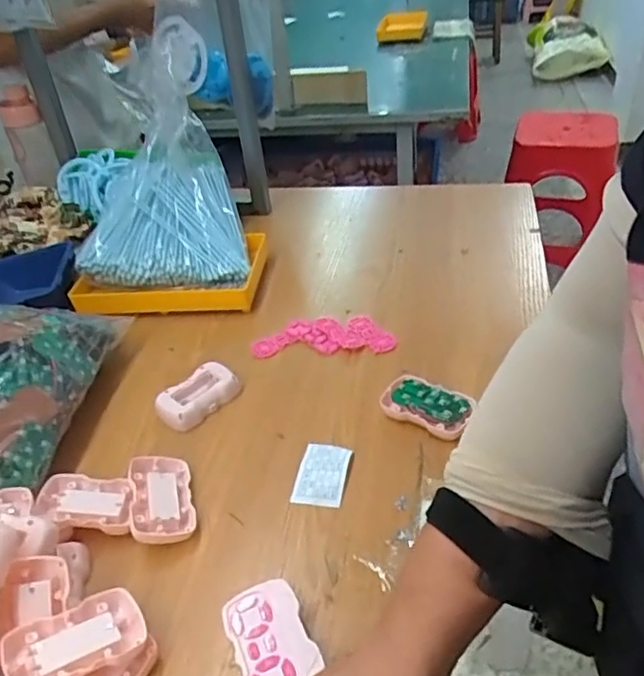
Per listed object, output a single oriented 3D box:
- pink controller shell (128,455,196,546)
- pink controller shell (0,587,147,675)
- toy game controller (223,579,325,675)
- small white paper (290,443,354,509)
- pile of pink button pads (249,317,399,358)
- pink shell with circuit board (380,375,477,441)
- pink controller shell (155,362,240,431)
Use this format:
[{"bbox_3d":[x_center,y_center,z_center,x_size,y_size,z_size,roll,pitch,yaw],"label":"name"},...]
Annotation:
[{"bbox_3d":[-0.149,0.150,0.550,0.055,0.017,0.091,6,31,-24],"label":"pink controller shell"},{"bbox_3d":[-0.175,0.218,0.426,0.092,0.015,0.058,-8,32,-32],"label":"pink controller shell"},{"bbox_3d":[-0.037,0.225,0.439,0.054,0.030,0.078,-19,39,-15],"label":"toy game controller"},{"bbox_3d":[0.001,0.129,0.569,0.047,0.011,0.071,4,39,14],"label":"small white paper"},{"bbox_3d":[0.001,-0.006,0.740,0.172,0.013,0.073,-4,37,4],"label":"pile of pink button pads"},{"bbox_3d":[0.108,0.070,0.618,0.093,0.019,0.054,19,44,30],"label":"pink shell with circuit board"},{"bbox_3d":[-0.138,0.063,0.662,0.090,0.024,0.051,-32,44,-30],"label":"pink controller shell"}]

